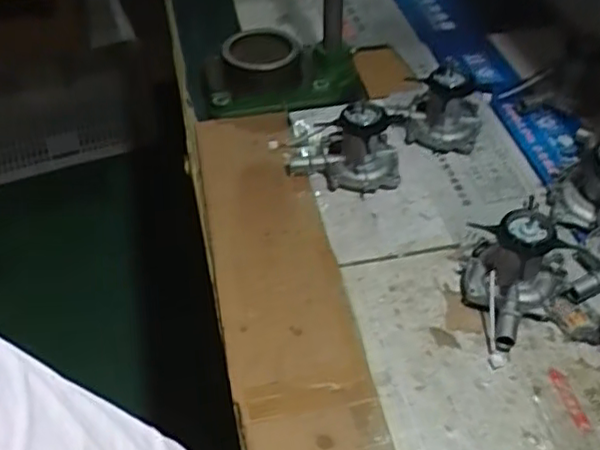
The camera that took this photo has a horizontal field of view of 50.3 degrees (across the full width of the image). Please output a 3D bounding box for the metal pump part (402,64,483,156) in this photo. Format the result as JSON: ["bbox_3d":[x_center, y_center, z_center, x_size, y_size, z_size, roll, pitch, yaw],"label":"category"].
[{"bbox_3d":[0.216,-0.181,0.955,0.113,0.103,0.115,9,47,12],"label":"metal pump part"}]

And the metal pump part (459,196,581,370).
[{"bbox_3d":[0.241,0.061,0.730,0.111,0.103,0.163,16,48,18],"label":"metal pump part"}]

